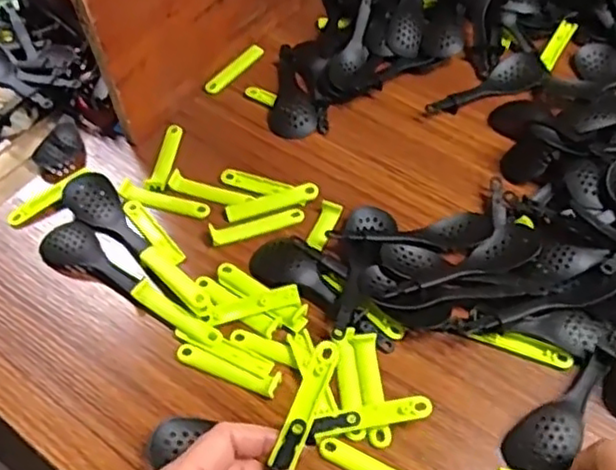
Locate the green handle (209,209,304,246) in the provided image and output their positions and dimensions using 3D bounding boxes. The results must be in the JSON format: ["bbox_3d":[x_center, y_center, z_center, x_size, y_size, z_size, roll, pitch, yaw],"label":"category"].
[{"bbox_3d":[-0.041,-0.008,0.529,0.076,0.011,0.015,-15,54,-10],"label":"green handle"}]

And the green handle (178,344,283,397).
[{"bbox_3d":[-0.055,0.092,0.453,0.075,0.007,0.016,16,55,13],"label":"green handle"}]

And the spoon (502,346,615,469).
[{"bbox_3d":[0.163,0.110,0.426,0.038,0.008,0.102,28,59,20],"label":"spoon"}]

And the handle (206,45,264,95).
[{"bbox_3d":[-0.072,-0.161,0.644,0.017,0.006,0.077,30,59,21],"label":"handle"}]

